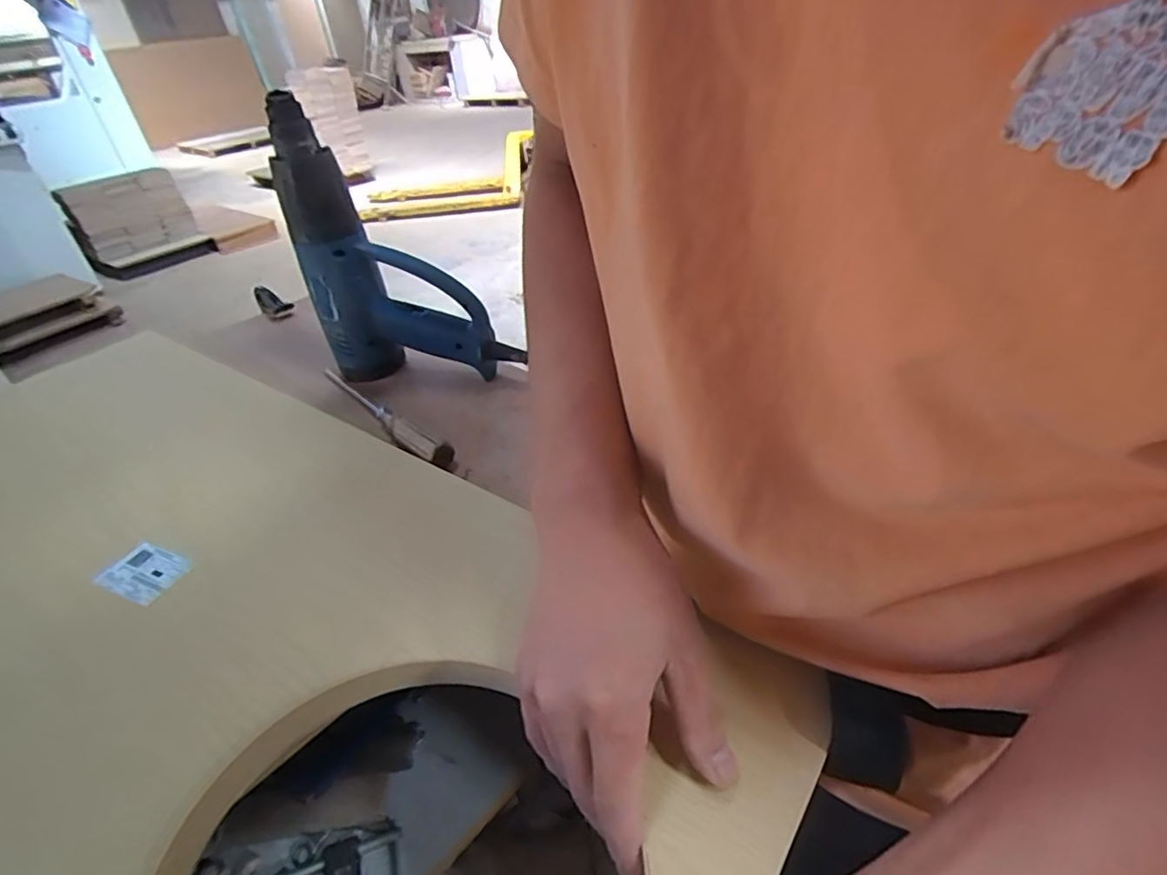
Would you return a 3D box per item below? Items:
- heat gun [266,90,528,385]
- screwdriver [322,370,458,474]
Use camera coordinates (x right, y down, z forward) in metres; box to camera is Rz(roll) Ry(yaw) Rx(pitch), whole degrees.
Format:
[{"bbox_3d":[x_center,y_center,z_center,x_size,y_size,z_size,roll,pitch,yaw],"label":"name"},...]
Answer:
[{"bbox_3d":[-0.173,-0.169,0.574,0.197,0.246,0.057,-3,36,5],"label":"heat gun"},{"bbox_3d":[-0.194,-0.021,0.576,0.022,0.024,0.222,-33,43,-31],"label":"screwdriver"}]

